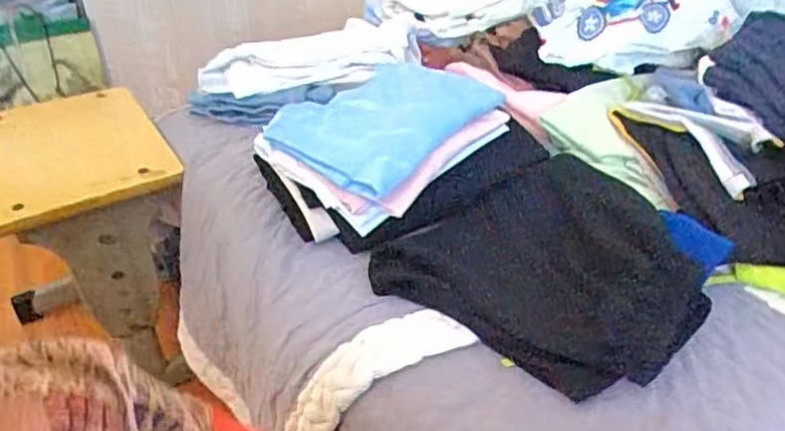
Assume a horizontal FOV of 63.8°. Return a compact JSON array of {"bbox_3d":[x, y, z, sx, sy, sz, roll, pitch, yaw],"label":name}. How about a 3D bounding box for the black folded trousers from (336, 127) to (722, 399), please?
[{"bbox_3d":[0.133,0.028,0.560,0.267,0.063,0.226,27,43,34],"label":"black folded trousers"}]

